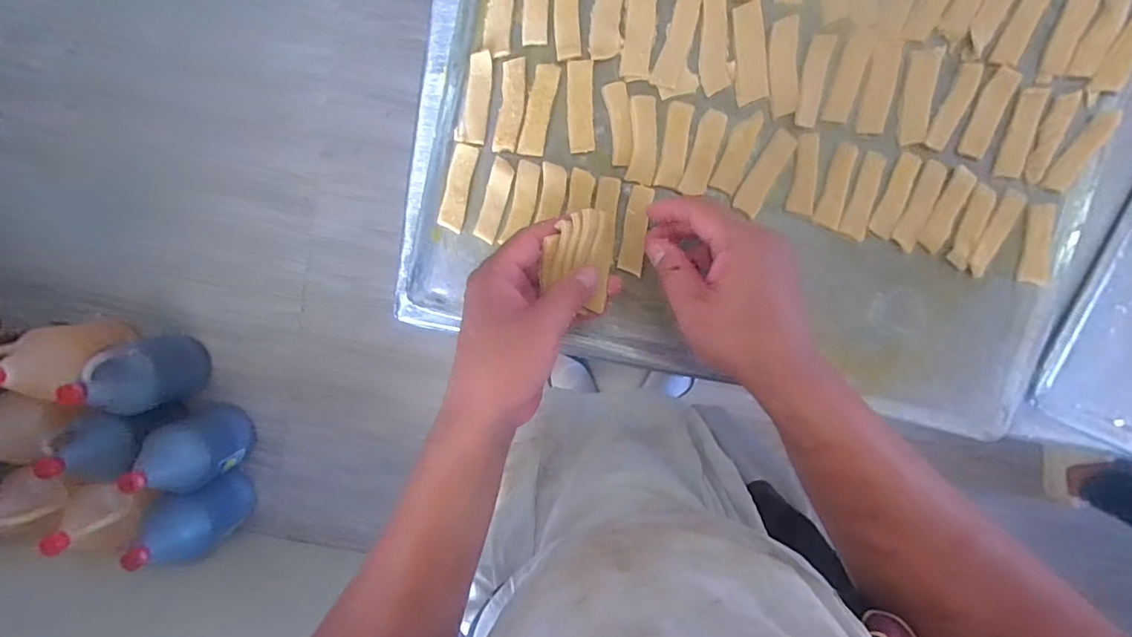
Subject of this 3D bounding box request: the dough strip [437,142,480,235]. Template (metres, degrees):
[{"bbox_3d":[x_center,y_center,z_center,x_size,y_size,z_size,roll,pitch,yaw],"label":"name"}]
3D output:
[{"bbox_3d":[-0.075,-0.091,0.350,0.017,0.004,0.058,14,96,-1],"label":"dough strip"}]

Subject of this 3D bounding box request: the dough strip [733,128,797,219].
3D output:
[{"bbox_3d":[0.140,-0.103,0.351,0.020,0.004,0.058,29,95,-3],"label":"dough strip"}]

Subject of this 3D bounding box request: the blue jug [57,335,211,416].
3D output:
[{"bbox_3d":[-0.964,0.137,1.157,0.135,0.265,0.151,-20,99,4],"label":"blue jug"}]

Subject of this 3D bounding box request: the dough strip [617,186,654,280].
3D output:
[{"bbox_3d":[0.049,-0.062,0.353,0.017,0.005,0.060,10,96,-1],"label":"dough strip"}]

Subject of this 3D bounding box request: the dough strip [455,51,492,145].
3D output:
[{"bbox_3d":[-0.062,-0.150,0.342,0.019,0.006,0.059,8,96,-1],"label":"dough strip"}]

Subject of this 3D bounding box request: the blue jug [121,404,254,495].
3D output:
[{"bbox_3d":[-0.877,0.305,1.196,0.152,0.234,0.144,0,96,0],"label":"blue jug"}]

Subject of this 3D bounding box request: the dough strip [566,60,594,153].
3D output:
[{"bbox_3d":[0.010,-0.145,0.343,0.018,0.004,0.059,-2,96,0],"label":"dough strip"}]

